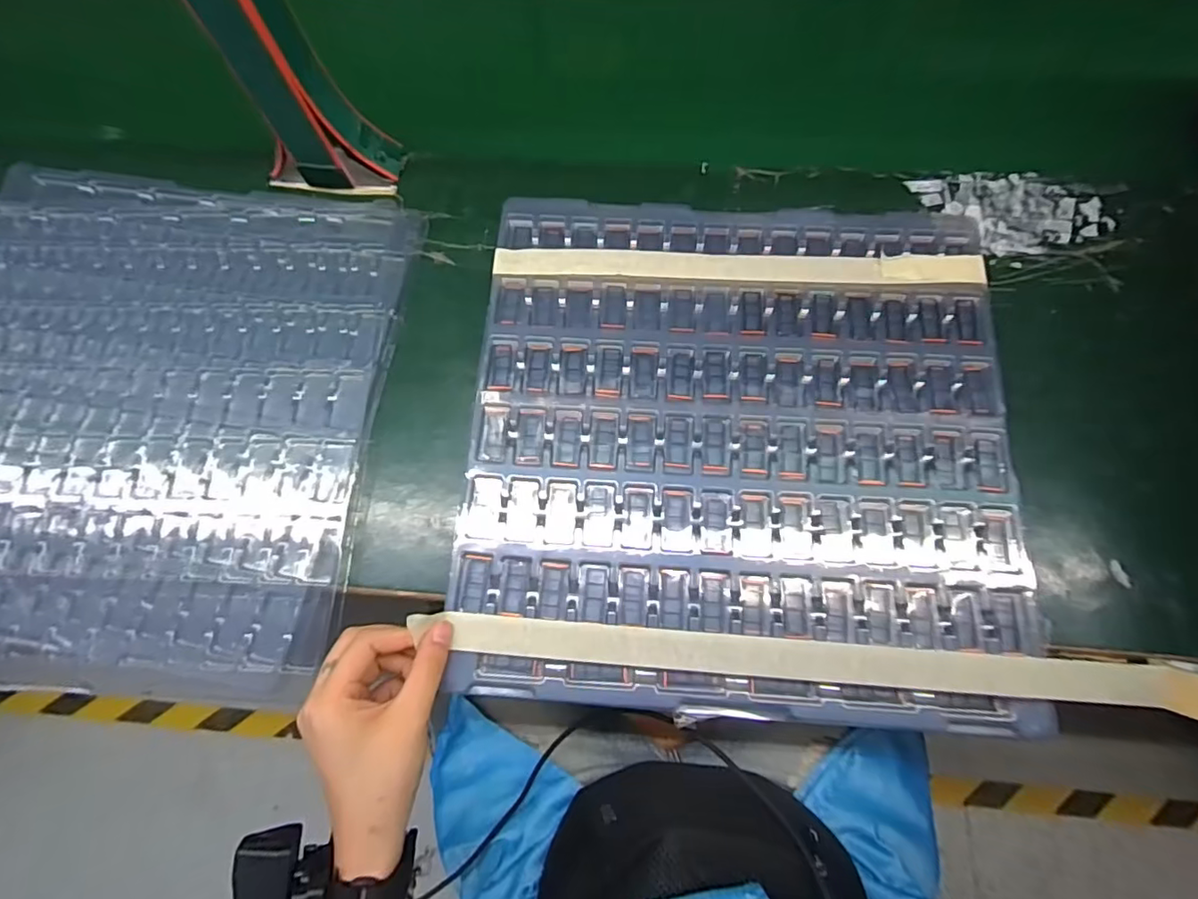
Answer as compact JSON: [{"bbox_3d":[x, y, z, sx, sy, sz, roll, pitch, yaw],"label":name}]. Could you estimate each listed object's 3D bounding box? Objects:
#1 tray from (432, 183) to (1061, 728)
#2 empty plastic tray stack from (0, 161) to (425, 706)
[{"bbox_3d":[0.102,-0.013,0.412,0.387,0.024,0.384,3,71,3],"label":"tray"},{"bbox_3d":[-0.366,-0.039,0.431,0.394,0.018,0.404,4,71,3],"label":"empty plastic tray stack"}]

